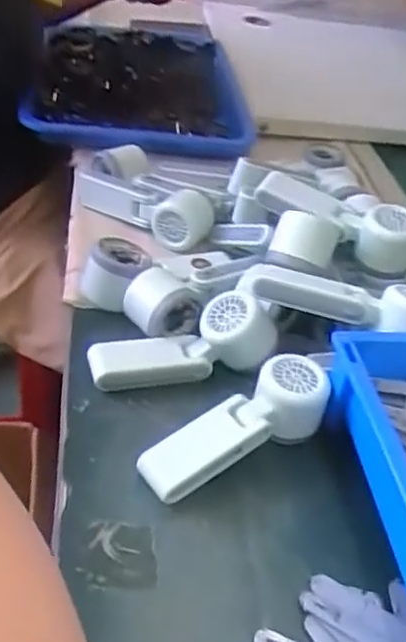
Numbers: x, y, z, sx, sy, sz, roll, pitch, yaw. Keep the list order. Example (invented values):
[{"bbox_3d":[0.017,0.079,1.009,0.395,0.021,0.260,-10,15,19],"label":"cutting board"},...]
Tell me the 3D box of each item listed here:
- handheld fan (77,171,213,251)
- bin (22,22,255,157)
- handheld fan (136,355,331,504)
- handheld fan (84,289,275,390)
[{"bbox_3d":[-0.069,-0.132,0.751,0.166,0.051,0.060,25,42,18],"label":"handheld fan"},{"bbox_3d":[-0.086,-0.382,1.037,0.327,0.067,0.452,6,39,-7],"label":"bin"},{"bbox_3d":[0.025,0.079,0.518,0.163,0.049,0.060,-16,45,-28],"label":"handheld fan"},{"bbox_3d":[-0.019,0.014,0.576,0.161,0.063,0.053,-4,41,-16],"label":"handheld fan"}]

